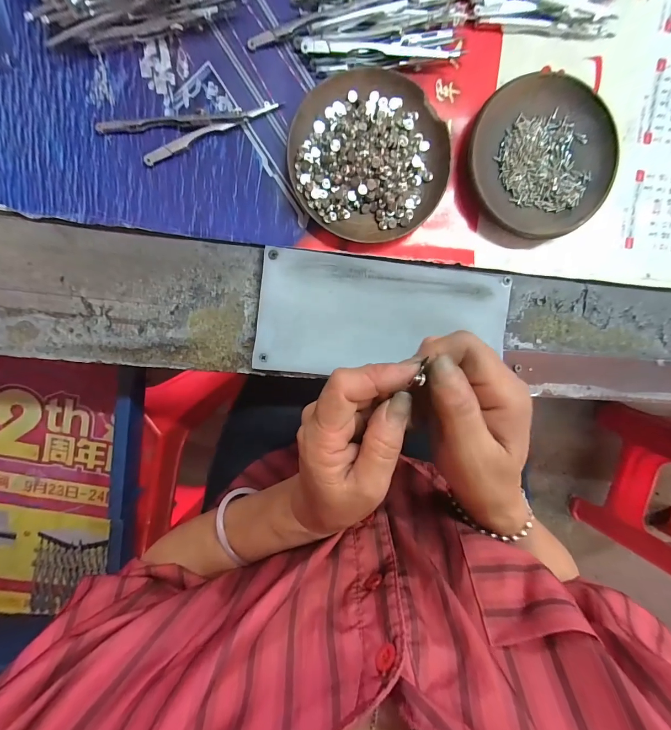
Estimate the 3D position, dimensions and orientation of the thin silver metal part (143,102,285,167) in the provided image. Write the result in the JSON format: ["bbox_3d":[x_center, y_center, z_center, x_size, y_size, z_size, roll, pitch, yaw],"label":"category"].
[{"bbox_3d":[-0.090,-0.171,0.242,0.106,0.006,0.009,-25,98,-1],"label":"thin silver metal part"}]

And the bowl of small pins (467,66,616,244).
[{"bbox_3d":[0.155,-0.157,0.256,0.109,0.016,0.113,-1,97,-4],"label":"bowl of small pins"}]

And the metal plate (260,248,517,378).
[{"bbox_3d":[0.039,-0.038,0.263,0.195,0.011,0.091,3,93,-6],"label":"metal plate"}]

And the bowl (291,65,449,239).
[{"bbox_3d":[0.025,-0.151,0.243,0.112,0.023,0.113,-1,97,-4],"label":"bowl"}]

